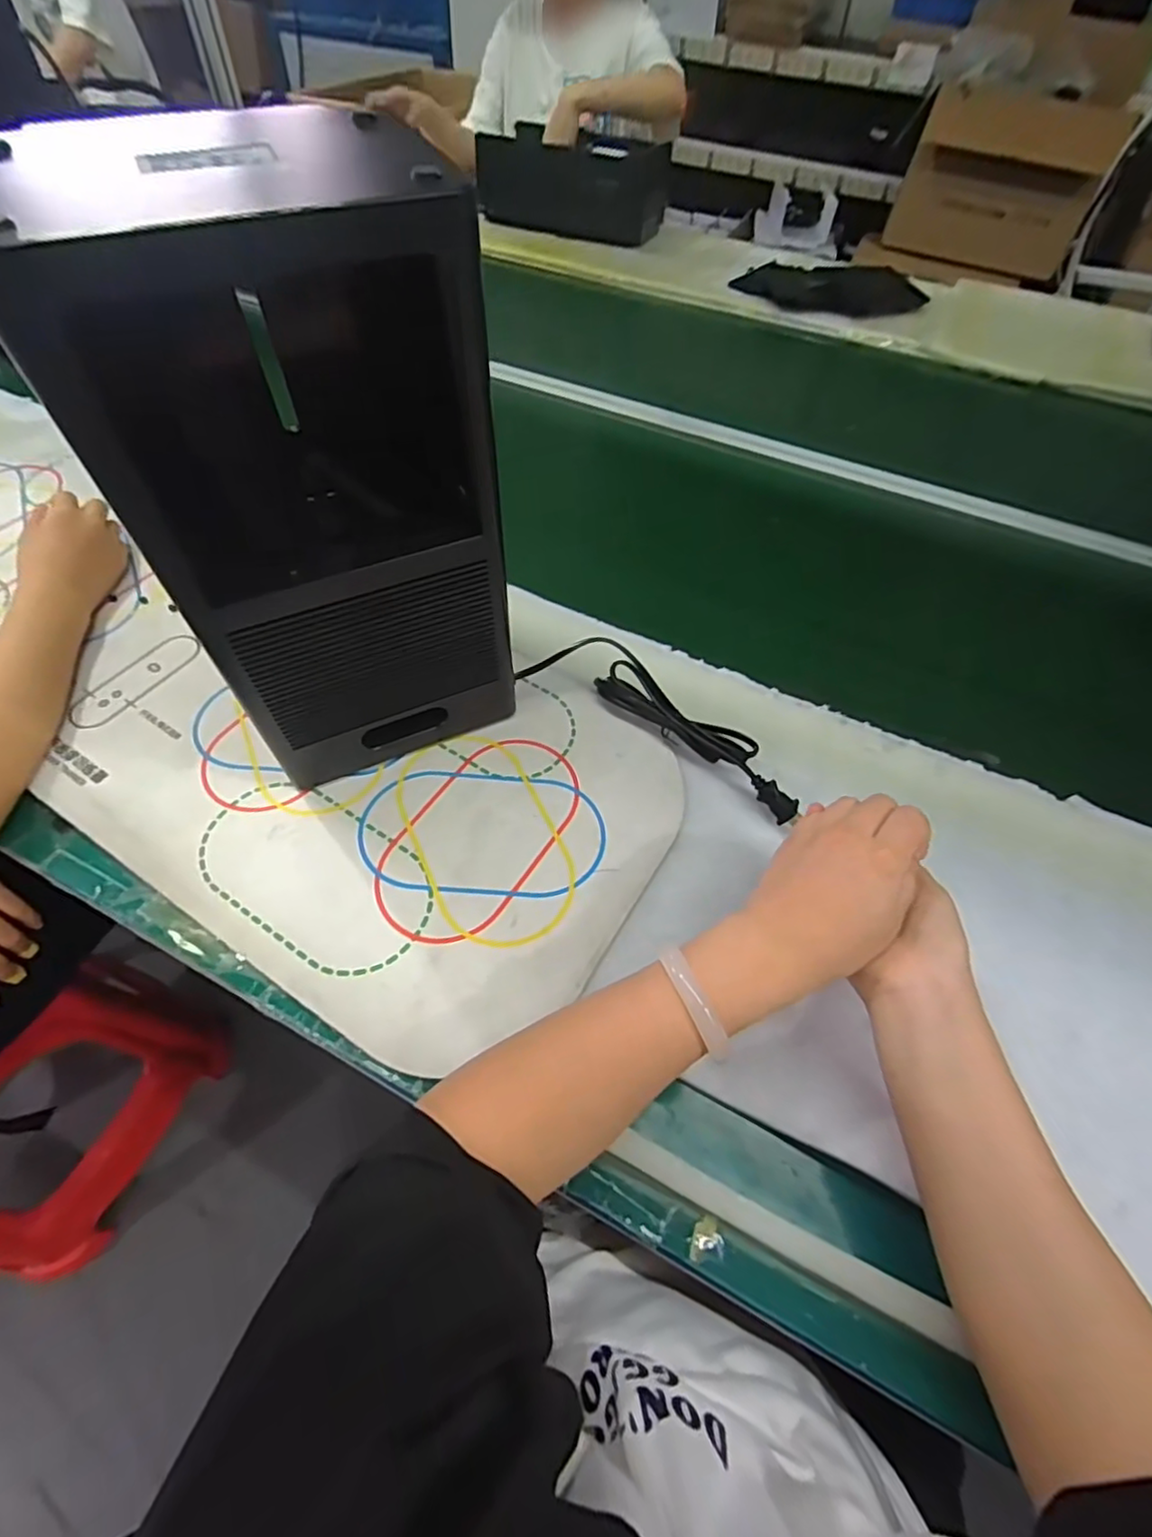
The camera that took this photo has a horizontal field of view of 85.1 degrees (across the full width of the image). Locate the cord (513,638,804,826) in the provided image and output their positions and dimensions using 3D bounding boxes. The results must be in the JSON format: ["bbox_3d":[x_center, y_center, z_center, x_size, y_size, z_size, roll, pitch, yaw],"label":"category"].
[{"bbox_3d":[0.075,-0.047,0.517,0.248,0.056,0.061,28,57,17],"label":"cord"}]

